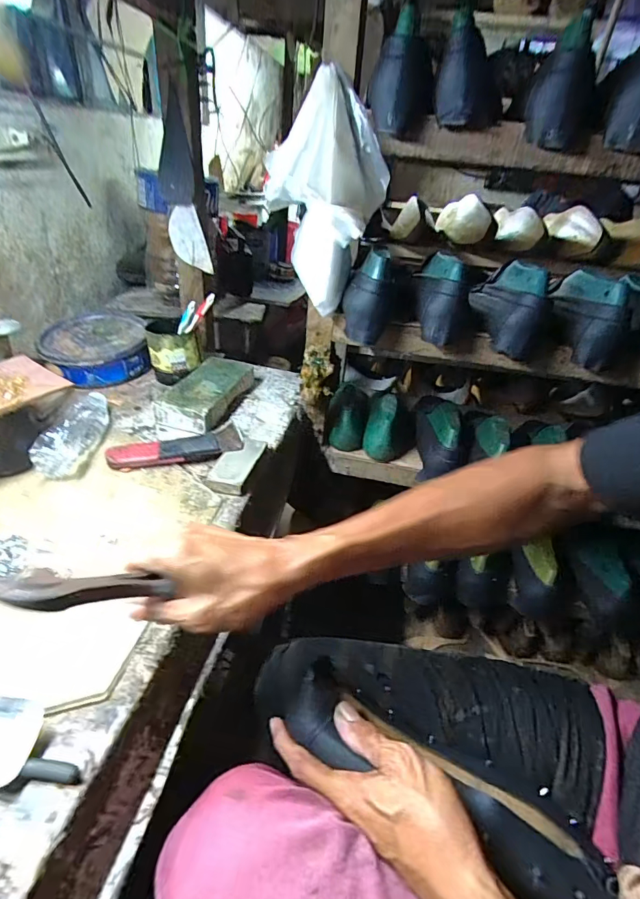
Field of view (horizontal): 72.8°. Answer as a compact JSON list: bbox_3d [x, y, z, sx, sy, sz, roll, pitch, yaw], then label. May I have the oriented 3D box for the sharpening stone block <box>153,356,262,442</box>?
[{"bbox_3d":[-0.187,-0.095,0.719,0.106,0.040,0.223,11,36,8],"label":"sharpening stone block"}]

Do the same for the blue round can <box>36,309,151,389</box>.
[{"bbox_3d":[-0.410,-0.188,0.800,0.172,0.064,0.198,-8,38,-19],"label":"blue round can"}]

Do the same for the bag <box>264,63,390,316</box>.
[{"bbox_3d":[0.005,-0.330,0.576,0.150,0.255,0.073,9,34,4],"label":"bag"}]

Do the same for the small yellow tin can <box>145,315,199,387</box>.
[{"bbox_3d":[-0.255,-0.170,0.762,0.083,0.098,0.072,-6,37,-16],"label":"small yellow tin can"}]

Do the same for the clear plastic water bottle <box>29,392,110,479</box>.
[{"bbox_3d":[-0.341,-0.030,0.614,0.054,0.045,0.175,0,36,-8],"label":"clear plastic water bottle"}]

